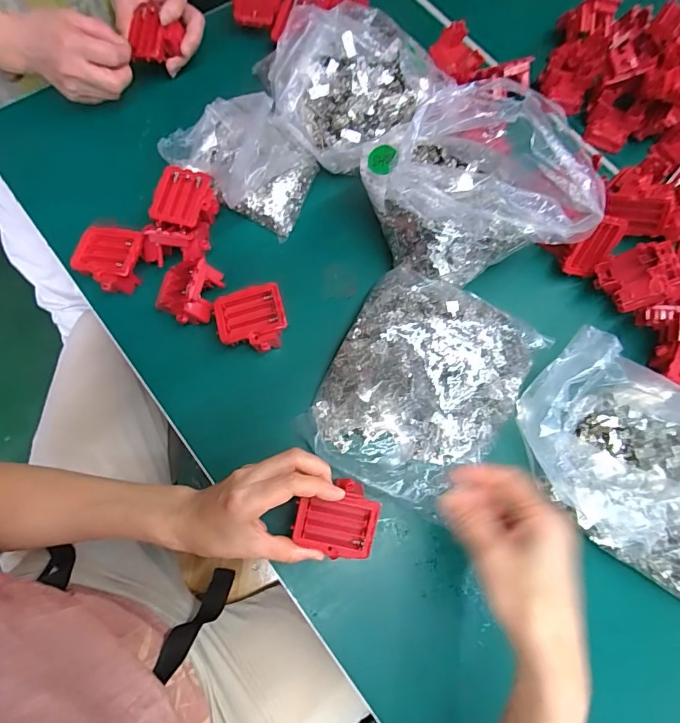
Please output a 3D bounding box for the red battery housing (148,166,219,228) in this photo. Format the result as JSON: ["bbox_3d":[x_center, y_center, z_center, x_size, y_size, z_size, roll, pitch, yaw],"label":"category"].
[{"bbox_3d":[-0.166,-0.168,0.460,0.057,0.040,0.066,13,72,1],"label":"red battery housing"}]

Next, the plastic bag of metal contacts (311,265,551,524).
[{"bbox_3d":[0.078,0.024,0.407,0.172,0.043,0.212,26,72,5],"label":"plastic bag of metal contacts"}]

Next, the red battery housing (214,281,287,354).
[{"bbox_3d":[-0.087,-0.038,0.425,0.065,0.043,0.059,-13,73,-7],"label":"red battery housing"}]

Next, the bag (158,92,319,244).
[{"bbox_3d":[-0.111,-0.229,0.455,0.170,0.093,0.118,38,74,9],"label":"bag"}]

